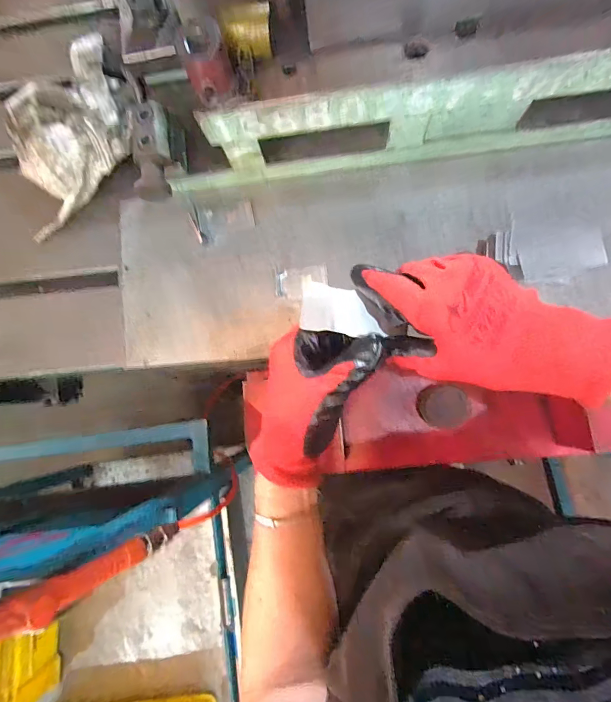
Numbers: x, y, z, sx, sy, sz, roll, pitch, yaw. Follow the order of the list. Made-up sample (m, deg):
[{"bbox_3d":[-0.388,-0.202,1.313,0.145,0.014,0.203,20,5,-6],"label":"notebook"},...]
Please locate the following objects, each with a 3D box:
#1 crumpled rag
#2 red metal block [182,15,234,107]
[{"bbox_3d":[-0.301,-0.269,0.484,0.220,0.052,0.150,-40,85,2],"label":"crumpled rag"},{"bbox_3d":[-0.083,-0.241,0.325,0.035,0.036,0.043,-12,82,5],"label":"red metal block"}]

